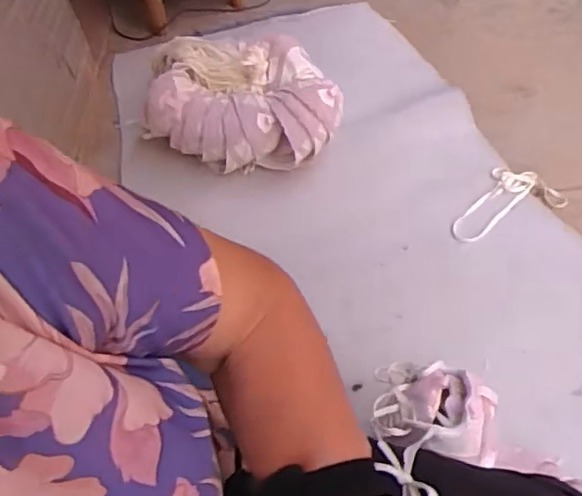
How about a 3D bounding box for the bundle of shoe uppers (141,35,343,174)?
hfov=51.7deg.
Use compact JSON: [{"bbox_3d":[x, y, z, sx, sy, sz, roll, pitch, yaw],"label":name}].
[{"bbox_3d":[-0.102,-0.315,1.324,0.405,0.183,0.356,-8,49,4],"label":"bundle of shoe uppers"}]

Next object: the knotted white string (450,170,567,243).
[{"bbox_3d":[0.410,-0.095,1.189,0.239,0.016,0.131,-21,51,-11],"label":"knotted white string"}]

